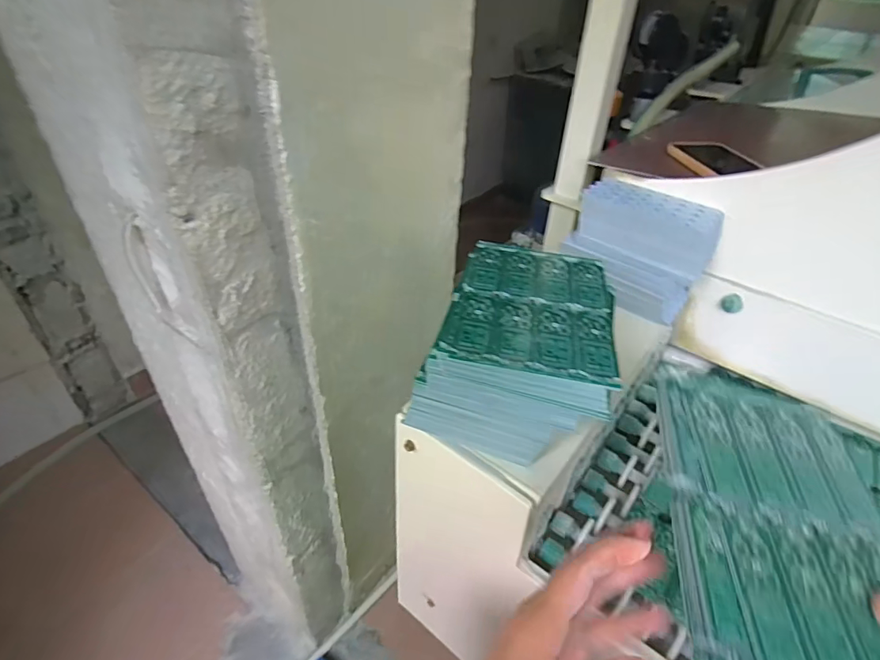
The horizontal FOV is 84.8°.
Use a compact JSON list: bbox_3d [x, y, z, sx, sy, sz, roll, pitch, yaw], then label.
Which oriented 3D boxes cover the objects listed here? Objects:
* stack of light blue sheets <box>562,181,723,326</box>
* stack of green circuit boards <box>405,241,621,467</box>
[{"bbox_3d":[0.245,-0.100,0.602,0.162,0.117,0.103,24,42,24],"label":"stack of light blue sheets"},{"bbox_3d":[0.070,0.021,0.428,0.140,0.112,0.176,11,38,10],"label":"stack of green circuit boards"}]

